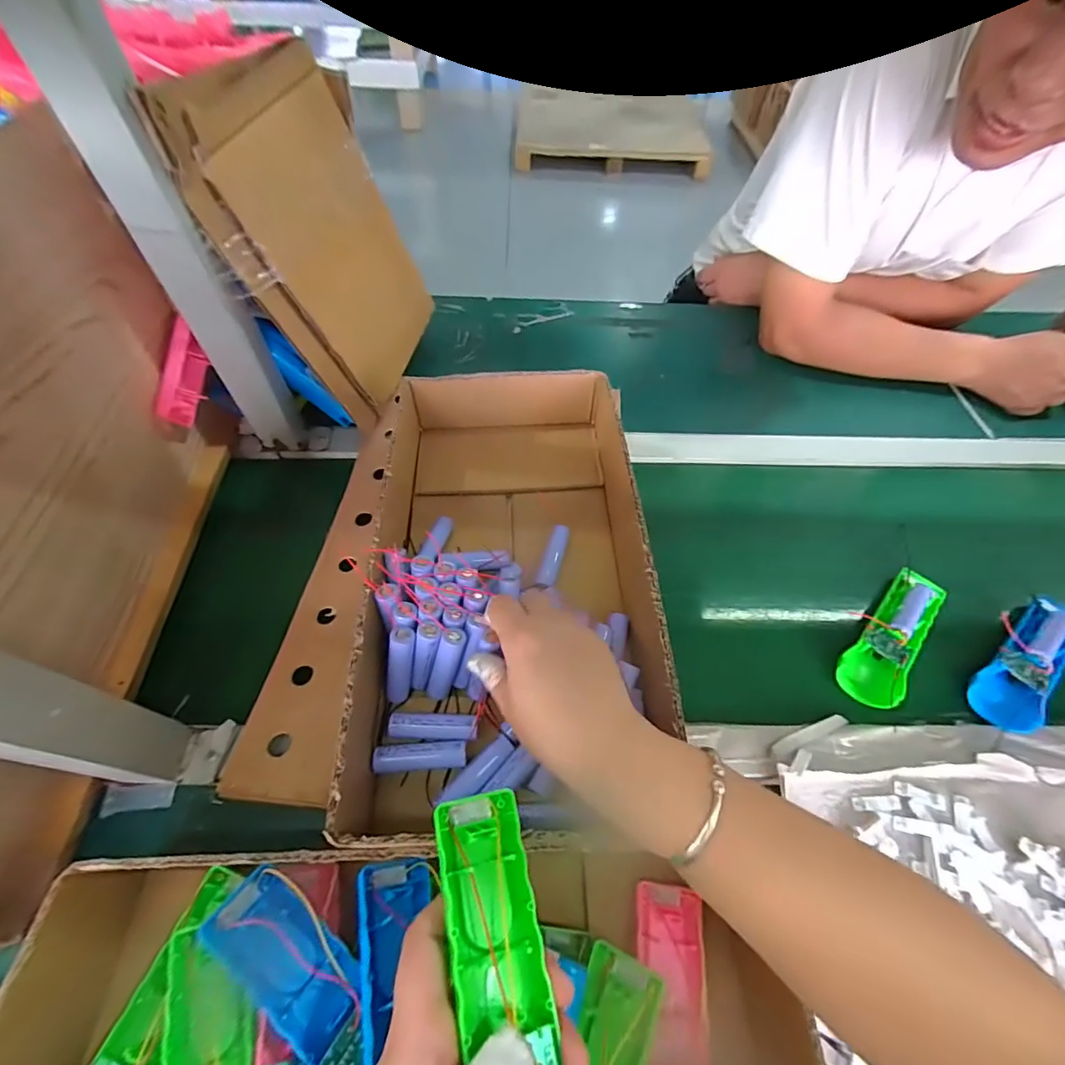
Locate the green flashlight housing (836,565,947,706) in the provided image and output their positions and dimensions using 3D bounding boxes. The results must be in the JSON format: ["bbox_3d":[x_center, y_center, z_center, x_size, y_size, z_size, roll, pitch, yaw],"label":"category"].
[{"bbox_3d":[0.343,0.096,0.462,0.048,0.022,0.164,40,66,22],"label":"green flashlight housing"}]

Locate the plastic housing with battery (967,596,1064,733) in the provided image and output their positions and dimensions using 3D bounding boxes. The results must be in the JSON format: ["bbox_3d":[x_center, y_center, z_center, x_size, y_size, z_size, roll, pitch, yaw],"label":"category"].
[{"bbox_3d":[0.465,0.116,0.454,0.164,0.018,0.047,-35,65,-20],"label":"plastic housing with battery"}]

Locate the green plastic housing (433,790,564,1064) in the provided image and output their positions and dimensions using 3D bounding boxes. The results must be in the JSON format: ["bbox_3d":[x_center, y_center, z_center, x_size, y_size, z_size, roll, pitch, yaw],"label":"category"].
[{"bbox_3d":[-0.014,0.202,0.218,0.045,0.020,0.152,-13,57,-8],"label":"green plastic housing"}]

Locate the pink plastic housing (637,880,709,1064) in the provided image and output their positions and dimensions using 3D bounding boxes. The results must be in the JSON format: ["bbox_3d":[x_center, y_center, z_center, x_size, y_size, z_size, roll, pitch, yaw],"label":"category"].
[{"bbox_3d":[0.086,0.306,0.293,0.049,0.028,0.151,9,58,5],"label":"pink plastic housing"}]

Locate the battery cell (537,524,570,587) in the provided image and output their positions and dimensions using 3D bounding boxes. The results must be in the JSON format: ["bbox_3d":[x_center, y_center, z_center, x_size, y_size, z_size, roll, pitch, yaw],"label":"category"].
[{"bbox_3d":[0.020,0.024,0.472,0.018,0.018,0.066,17,59,10],"label":"battery cell"}]

